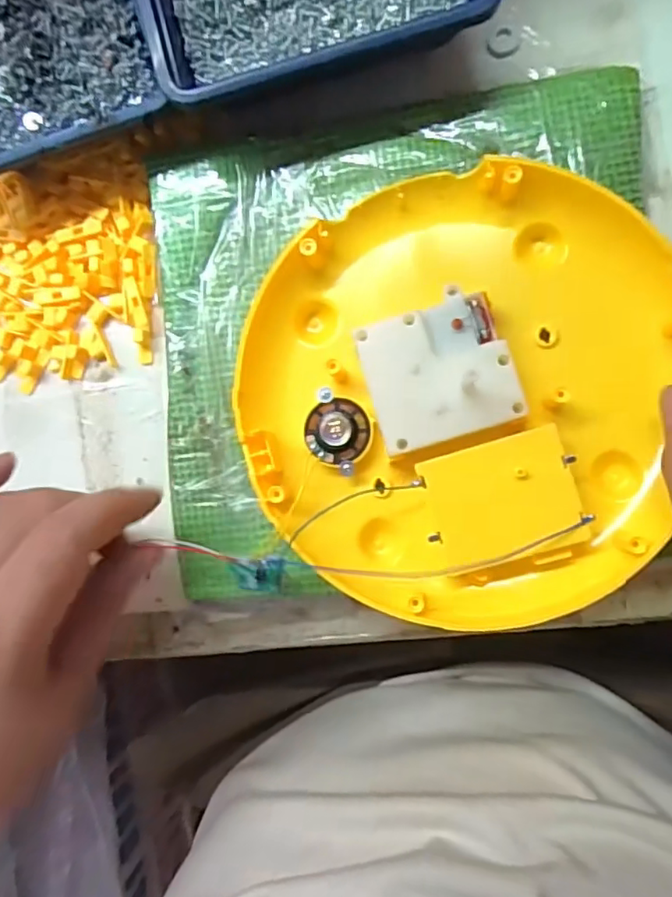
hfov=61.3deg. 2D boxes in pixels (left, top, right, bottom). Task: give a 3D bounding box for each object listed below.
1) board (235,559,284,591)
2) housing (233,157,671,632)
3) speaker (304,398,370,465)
[{"bbox_3d":[-0.032,0.053,0.239,0.020,0.004,0.014,4,90,7],"label":"board"},{"bbox_3d":[0.050,-0.024,0.236,0.174,0.032,0.179,0,91,7],"label":"housing"},{"bbox_3d":[0.000,-0.008,0.241,0.027,0.008,0.027,0,89,7],"label":"speaker"}]

